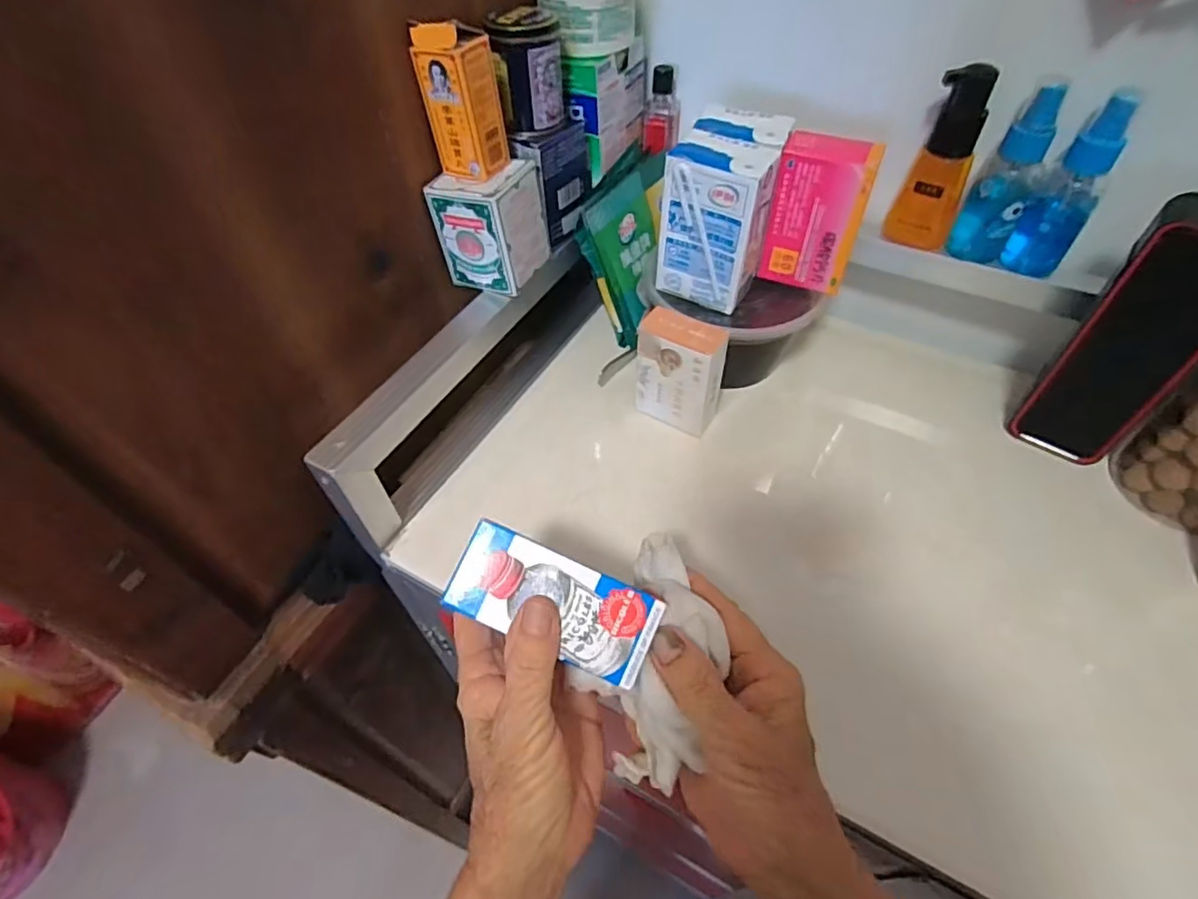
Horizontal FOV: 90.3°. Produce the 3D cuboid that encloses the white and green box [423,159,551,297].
[{"bbox_3d":[-0.077,-0.164,0.431,0.060,0.074,0.059,18,54,15],"label":"white and green box"}]

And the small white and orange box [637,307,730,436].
[{"bbox_3d":[0.060,-0.057,0.447,0.062,0.084,0.030,22,55,18],"label":"small white and orange box"}]

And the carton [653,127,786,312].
[{"bbox_3d":[0.081,-0.158,0.419,0.065,0.104,0.040,22,55,18],"label":"carton"}]

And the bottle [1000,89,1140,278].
[{"bbox_3d":[0.317,-0.172,0.400,0.037,0.119,0.030,34,59,25],"label":"bottle"}]

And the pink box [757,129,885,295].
[{"bbox_3d":[0.156,-0.166,0.425,0.060,0.097,0.032,25,56,19],"label":"pink box"}]

